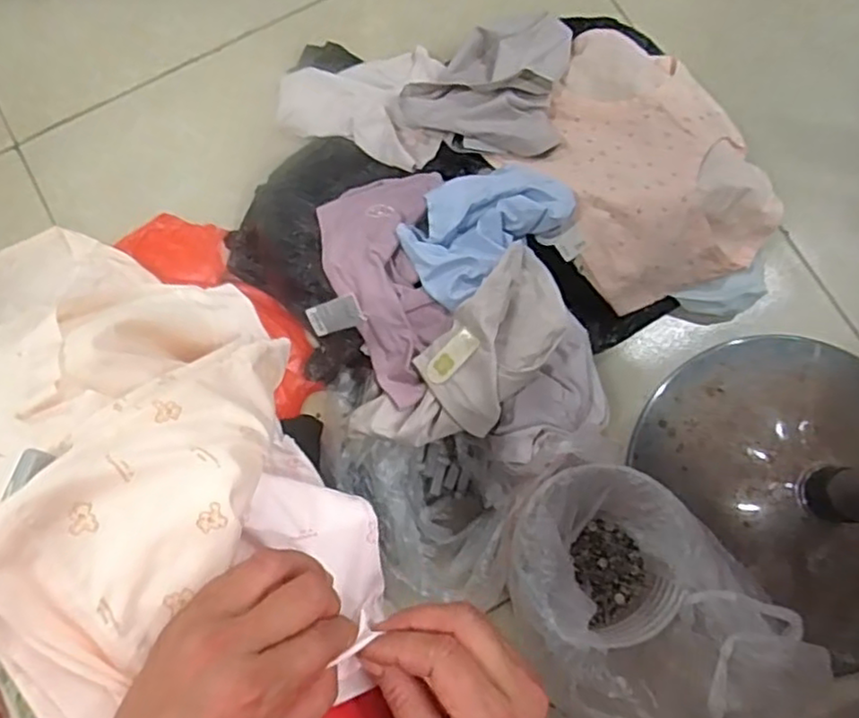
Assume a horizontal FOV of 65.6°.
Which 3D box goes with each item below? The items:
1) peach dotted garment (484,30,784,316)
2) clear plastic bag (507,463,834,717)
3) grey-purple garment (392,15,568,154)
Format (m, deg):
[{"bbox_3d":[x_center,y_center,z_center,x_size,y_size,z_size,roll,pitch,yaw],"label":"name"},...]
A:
[{"bbox_3d":[0.245,-0.220,0.792,0.247,0.076,0.321,-38,80,-7],"label":"peach dotted garment"},{"bbox_3d":[0.197,0.225,0.606,0.267,0.187,0.204,24,78,6],"label":"clear plastic bag"},{"bbox_3d":[0.060,-0.331,0.810,0.201,0.068,0.165,9,78,2],"label":"grey-purple garment"}]

